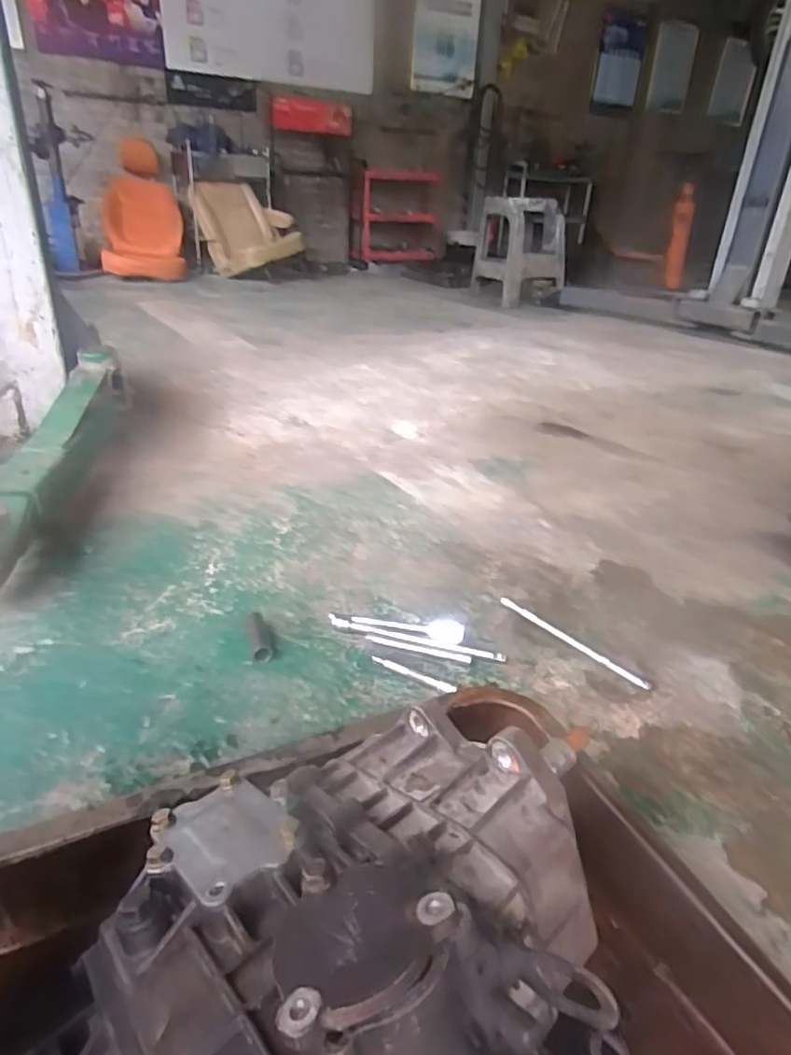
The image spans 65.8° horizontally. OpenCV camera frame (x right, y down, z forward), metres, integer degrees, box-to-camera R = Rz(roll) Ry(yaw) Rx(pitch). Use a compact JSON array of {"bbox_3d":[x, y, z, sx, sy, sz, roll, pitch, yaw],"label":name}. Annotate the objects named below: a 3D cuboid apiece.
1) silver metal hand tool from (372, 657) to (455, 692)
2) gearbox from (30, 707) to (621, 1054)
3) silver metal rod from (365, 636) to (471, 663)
[{"bbox_3d":[0.023,0.194,0.813,0.122,0.004,0.012,17,33,25],"label":"silver metal hand tool"},{"bbox_3d":[-0.038,0.241,0.372,0.318,0.216,0.288,4,30,5],"label":"gearbox"},{"bbox_3d":[0.030,0.169,0.854,0.150,0.004,0.016,11,31,16],"label":"silver metal rod"}]

